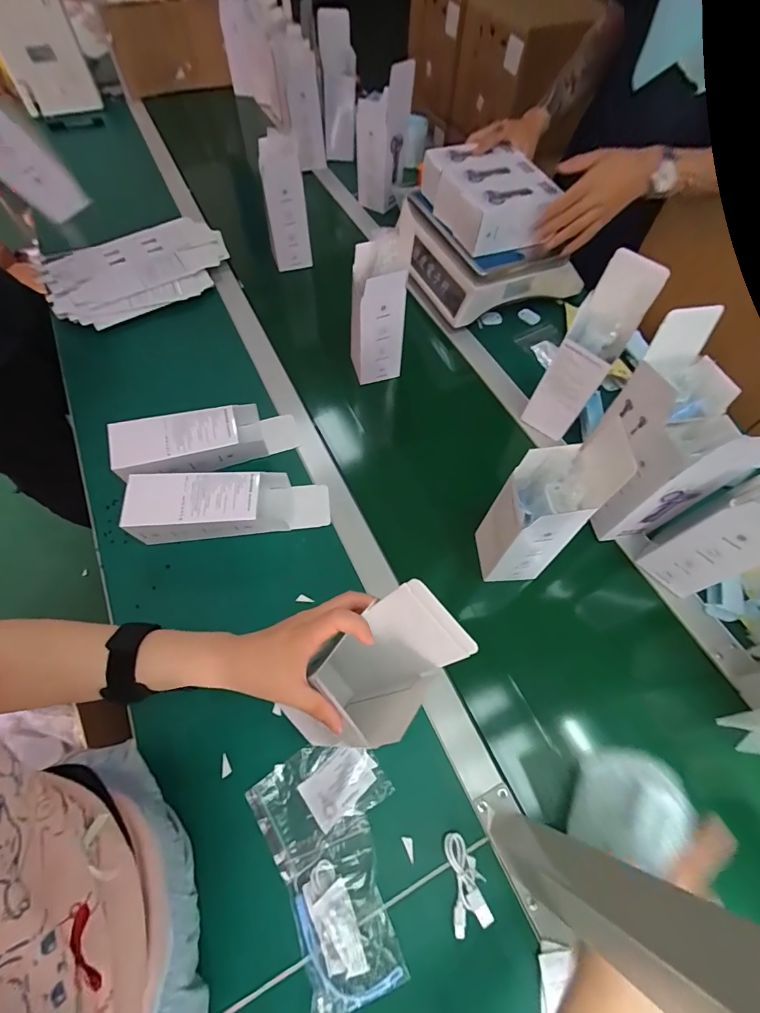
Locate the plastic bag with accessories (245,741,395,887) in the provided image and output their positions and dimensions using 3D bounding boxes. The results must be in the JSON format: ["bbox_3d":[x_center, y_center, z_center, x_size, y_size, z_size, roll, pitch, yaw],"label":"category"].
[{"bbox_3d":[-0.063,0.297,0.436,0.126,0.012,0.088,-32,66,-16],"label":"plastic bag with accessories"}]

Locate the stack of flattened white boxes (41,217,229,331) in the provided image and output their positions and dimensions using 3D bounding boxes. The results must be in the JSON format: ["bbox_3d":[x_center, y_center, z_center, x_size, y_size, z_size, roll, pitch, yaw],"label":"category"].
[{"bbox_3d":[-0.459,-0.457,0.807,0.325,0.038,0.214,-29,65,-15],"label":"stack of flattened white boxes"}]

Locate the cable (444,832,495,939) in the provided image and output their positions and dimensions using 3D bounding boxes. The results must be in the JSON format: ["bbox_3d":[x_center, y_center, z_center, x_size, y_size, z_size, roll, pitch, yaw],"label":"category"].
[{"bbox_3d":[0.083,0.362,0.407,0.036,0.008,0.074,-6,61,-3],"label":"cable"}]

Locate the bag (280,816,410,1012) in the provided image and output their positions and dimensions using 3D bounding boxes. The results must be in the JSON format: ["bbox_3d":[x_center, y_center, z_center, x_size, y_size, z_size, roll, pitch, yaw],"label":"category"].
[{"bbox_3d":[-0.034,0.380,0.389,0.085,0.012,0.117,-19,63,-10],"label":"bag"}]

